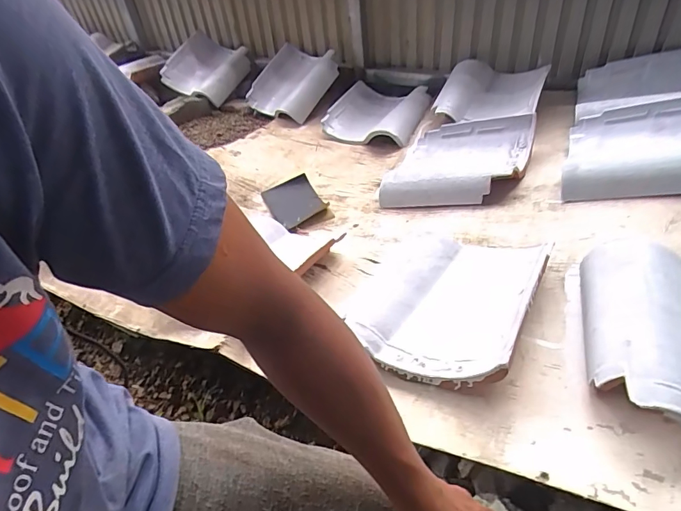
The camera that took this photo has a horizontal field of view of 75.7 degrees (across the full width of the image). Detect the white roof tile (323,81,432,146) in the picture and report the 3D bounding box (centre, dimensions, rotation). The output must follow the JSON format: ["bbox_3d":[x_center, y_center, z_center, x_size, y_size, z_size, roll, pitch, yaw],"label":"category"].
[{"bbox_3d":[0.121,-0.490,1.500,0.328,0.113,0.306,12,44,23],"label":"white roof tile"}]

